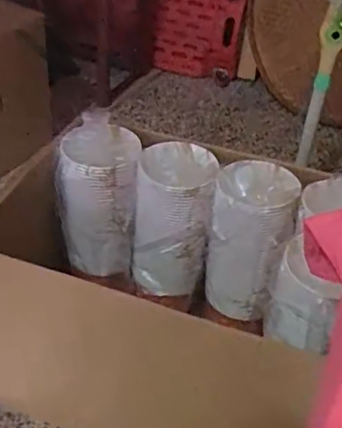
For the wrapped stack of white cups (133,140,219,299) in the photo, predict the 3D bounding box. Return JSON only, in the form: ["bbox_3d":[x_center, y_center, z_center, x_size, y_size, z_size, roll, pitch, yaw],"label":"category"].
[{"bbox_3d":[0.006,0.020,1.280,0.156,0.308,0.157,8,38,4],"label":"wrapped stack of white cups"}]

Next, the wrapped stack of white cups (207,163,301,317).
[{"bbox_3d":[0.160,0.059,1.239,0.157,0.297,0.167,8,38,4],"label":"wrapped stack of white cups"}]

